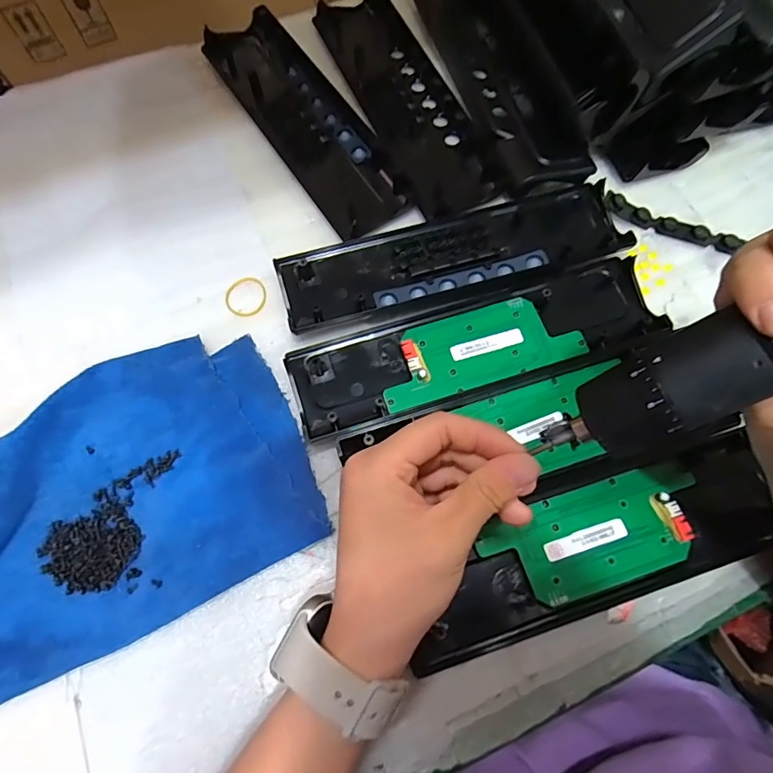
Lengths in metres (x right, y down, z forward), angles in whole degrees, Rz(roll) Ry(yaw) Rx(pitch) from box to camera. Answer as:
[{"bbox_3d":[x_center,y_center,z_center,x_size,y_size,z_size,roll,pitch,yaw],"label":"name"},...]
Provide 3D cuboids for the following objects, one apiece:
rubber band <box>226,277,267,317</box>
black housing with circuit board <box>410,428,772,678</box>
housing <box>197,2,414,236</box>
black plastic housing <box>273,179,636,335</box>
[{"bbox_3d":[-0.100,-0.064,0.347,0.029,0.004,0.031,0,70,0],"label":"rubber band"},{"bbox_3d":[0.120,0.092,0.281,0.219,0.017,0.065,-18,70,-6],"label":"black housing with circuit board"},{"bbox_3d":[-0.066,-0.223,0.398,0.072,0.017,0.244,-31,72,-11],"label":"housing"},{"bbox_3d":[0.048,-0.095,0.348,0.246,0.016,0.068,-16,70,-6],"label":"black plastic housing"}]

